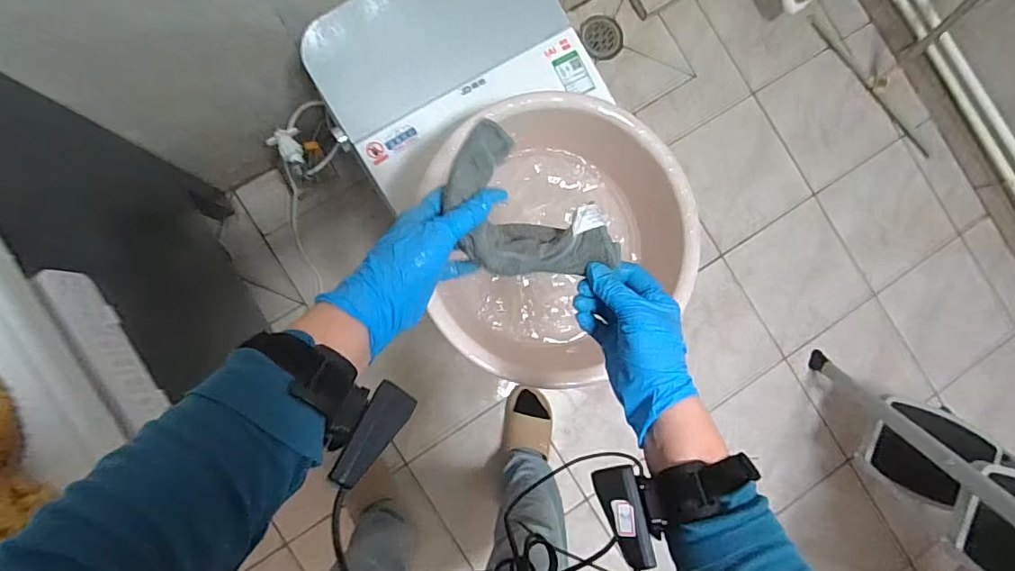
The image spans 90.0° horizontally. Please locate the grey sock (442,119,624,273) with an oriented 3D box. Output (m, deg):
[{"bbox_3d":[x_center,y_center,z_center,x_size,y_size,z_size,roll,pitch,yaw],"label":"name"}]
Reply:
[{"bbox_3d":[0.014,-0.051,0.414,0.150,0.042,0.096,37,83,-4],"label":"grey sock"}]

